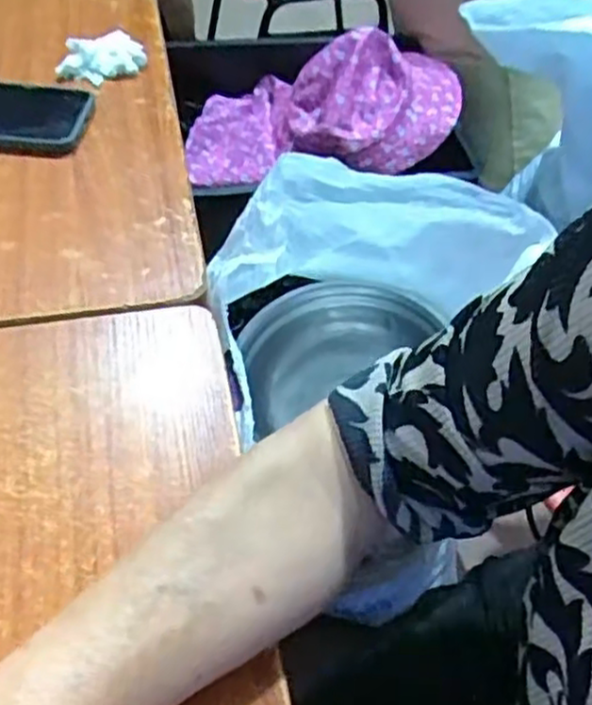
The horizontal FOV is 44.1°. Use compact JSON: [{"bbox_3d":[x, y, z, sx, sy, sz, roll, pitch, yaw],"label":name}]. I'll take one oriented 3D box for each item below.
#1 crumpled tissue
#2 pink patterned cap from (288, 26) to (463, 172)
[{"bbox_3d":[-0.170,-0.260,0.641,0.071,0.025,0.043,6,50,3],"label":"crumpled tissue"},{"bbox_3d":[0.127,-0.411,1.142,0.257,0.134,0.223,12,51,5],"label":"pink patterned cap"}]

